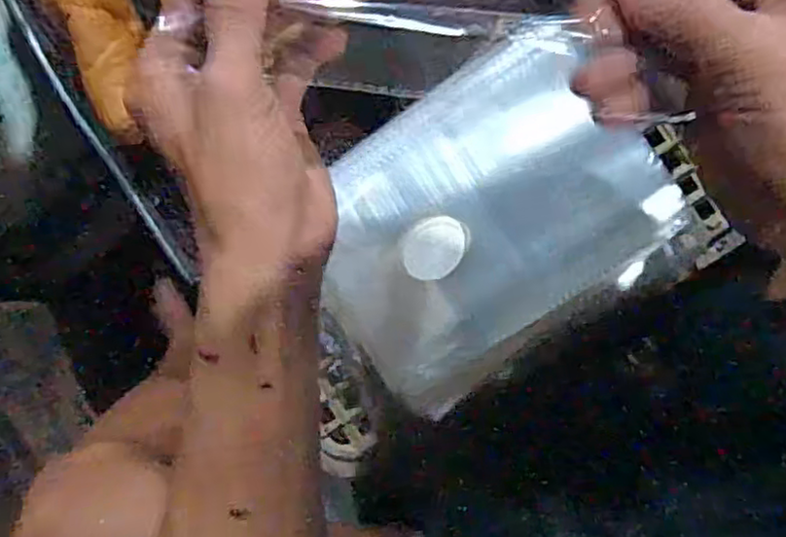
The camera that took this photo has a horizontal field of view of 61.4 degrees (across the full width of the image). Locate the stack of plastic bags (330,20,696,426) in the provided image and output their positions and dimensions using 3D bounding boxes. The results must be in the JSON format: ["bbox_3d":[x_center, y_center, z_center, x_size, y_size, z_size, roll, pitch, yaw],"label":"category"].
[{"bbox_3d":[0.052,-0.030,0.413,0.209,0.030,0.166,-36,83,4],"label":"stack of plastic bags"}]

